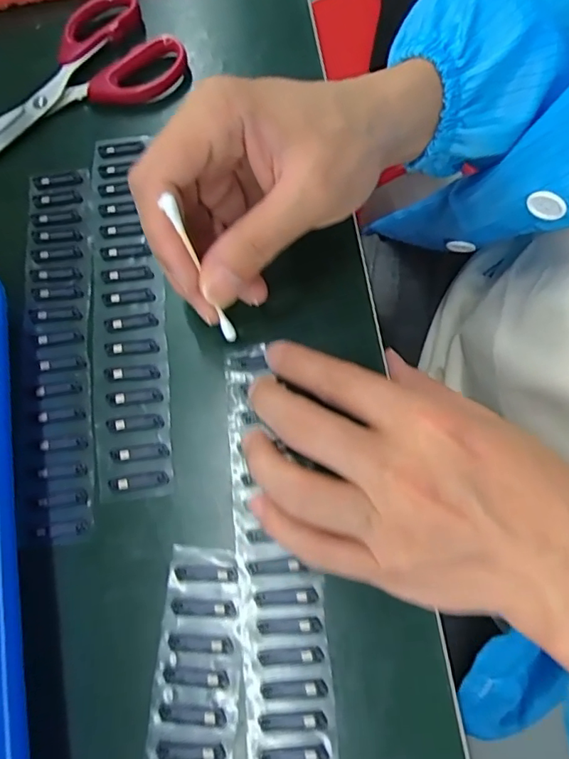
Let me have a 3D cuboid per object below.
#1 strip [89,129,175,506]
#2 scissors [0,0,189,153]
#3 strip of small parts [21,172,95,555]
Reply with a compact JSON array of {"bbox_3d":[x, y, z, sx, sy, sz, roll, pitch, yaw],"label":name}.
[{"bbox_3d":[-0.082,-0.041,0.261,0.036,0.004,0.198,-8,73,2],"label":"strip"},{"bbox_3d":[-0.143,-0.162,0.294,0.167,0.009,0.076,-37,74,-7],"label":"scissors"},{"bbox_3d":[-0.115,-0.021,0.258,0.034,0.004,0.197,-7,73,2],"label":"strip of small parts"}]

